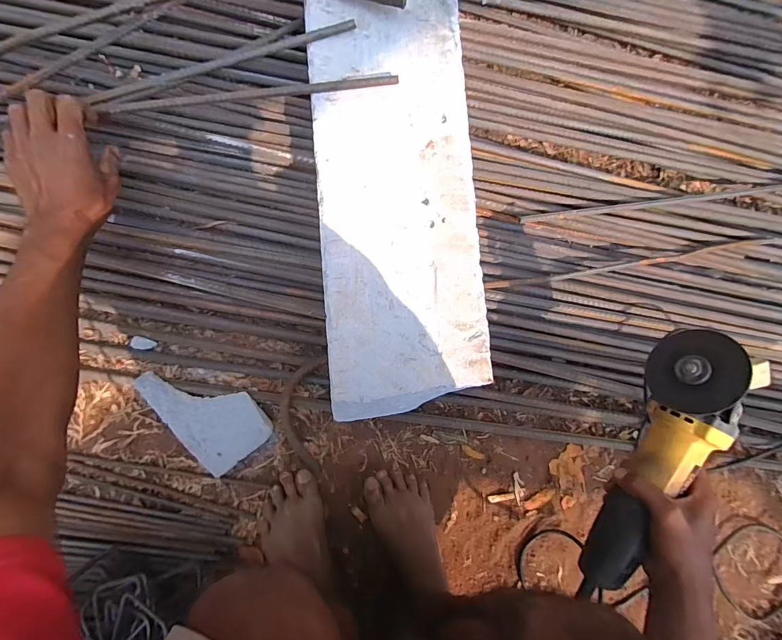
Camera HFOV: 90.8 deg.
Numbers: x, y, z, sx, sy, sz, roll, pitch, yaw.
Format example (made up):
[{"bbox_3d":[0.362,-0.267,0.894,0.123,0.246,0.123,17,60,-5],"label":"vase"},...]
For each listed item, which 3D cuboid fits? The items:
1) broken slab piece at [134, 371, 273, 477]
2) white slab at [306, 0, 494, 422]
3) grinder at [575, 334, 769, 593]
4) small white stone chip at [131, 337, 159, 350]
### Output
[{"bbox_3d":[-0.253,0.121,0.540,0.104,0.038,0.172,-39,90,-8],"label":"broken slab piece"},{"bbox_3d":[0.008,-0.174,0.475,0.191,0.028,0.559,-4,85,-7],"label":"white slab"},{"bbox_3d":[0.278,0.152,0.396,0.078,0.067,0.279,19,99,-4],"label":"grinder"},{"bbox_3d":[-0.340,0.032,0.530,0.028,0.014,0.017,7,84,-6],"label":"small white stone chip"}]

